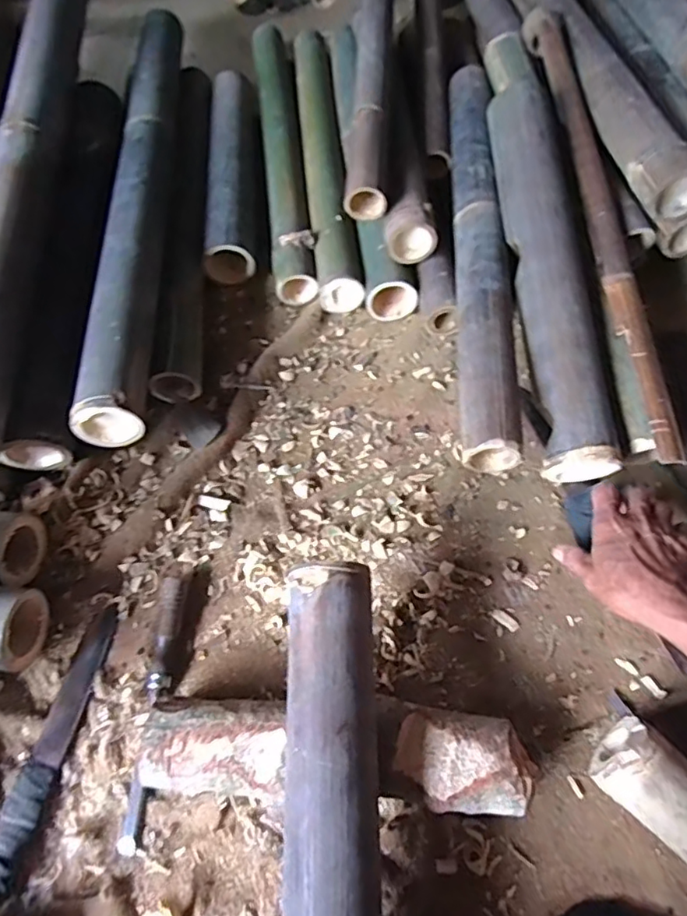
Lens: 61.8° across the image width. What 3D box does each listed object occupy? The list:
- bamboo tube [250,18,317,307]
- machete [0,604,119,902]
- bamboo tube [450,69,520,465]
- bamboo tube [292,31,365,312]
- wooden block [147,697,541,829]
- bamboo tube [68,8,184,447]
[{"bbox_3d":[-0.101,-0.504,0.939,0.065,0.056,0.631,-6,61,-3],"label":"bamboo tube"},{"bbox_3d":[-0.279,0.273,0.547,0.036,0.020,0.266,9,61,6],"label":"machete"},{"bbox_3d":[0.173,-0.282,0.736,0.068,0.078,0.636,3,61,2],"label":"bamboo tube"},{"bbox_3d":[-0.032,-0.491,0.916,0.061,0.053,0.644,-5,61,-2],"label":"bamboo tube"},{"bbox_3d":[-0.006,0.266,0.507,0.327,0.064,0.092,-1,61,0],"label":"wooden block"},{"bbox_3d":[-0.274,-0.381,0.791,0.072,0.060,0.801,-4,61,-1],"label":"bamboo tube"}]

